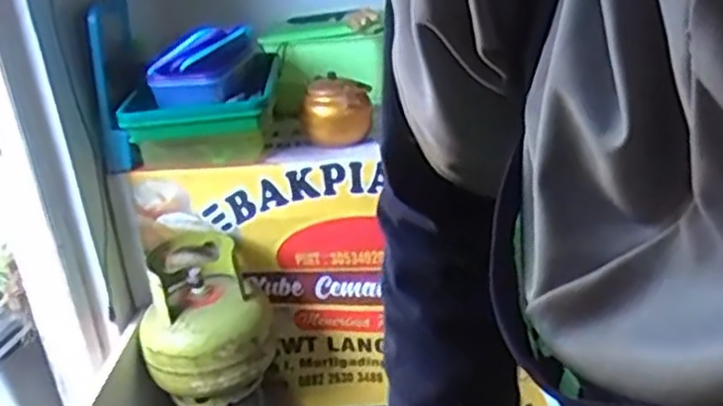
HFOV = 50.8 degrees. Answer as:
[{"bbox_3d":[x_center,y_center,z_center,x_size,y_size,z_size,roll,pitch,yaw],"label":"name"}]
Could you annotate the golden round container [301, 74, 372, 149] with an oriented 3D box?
[{"bbox_3d":[-0.044,-0.175,1.451,0.118,0.120,0.101,1,24,18],"label":"golden round container"}]

